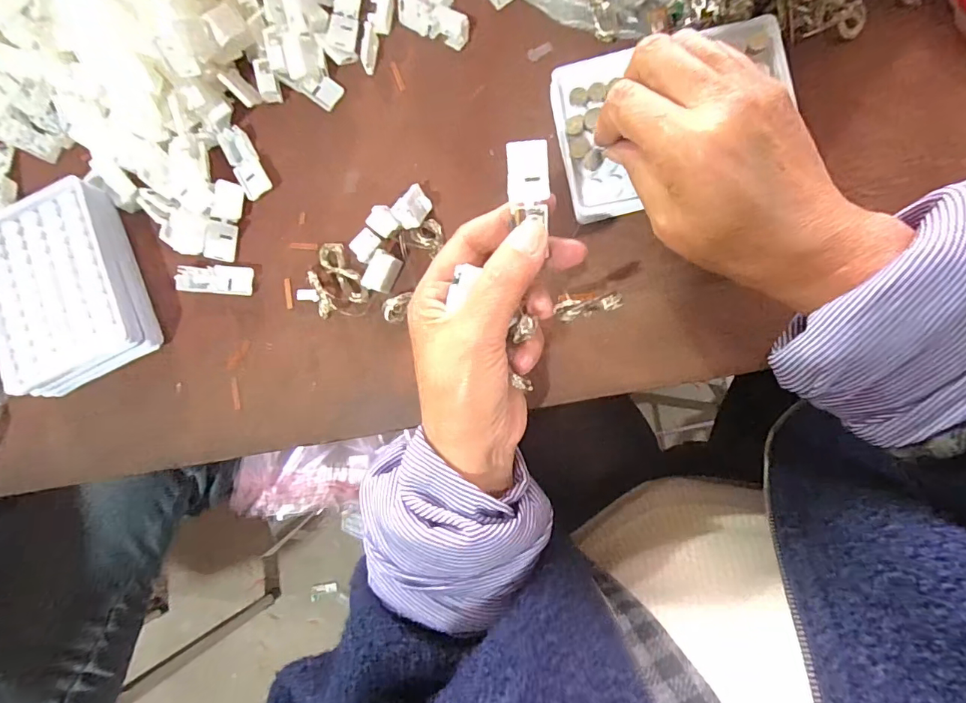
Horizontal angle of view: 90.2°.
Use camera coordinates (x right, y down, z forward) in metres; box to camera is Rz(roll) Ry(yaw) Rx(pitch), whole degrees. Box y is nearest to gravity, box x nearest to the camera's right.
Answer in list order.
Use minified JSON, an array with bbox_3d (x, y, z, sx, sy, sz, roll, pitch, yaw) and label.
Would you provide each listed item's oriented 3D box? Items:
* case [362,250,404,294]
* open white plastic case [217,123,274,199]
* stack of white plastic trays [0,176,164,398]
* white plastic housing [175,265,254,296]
[{"bbox_3d":[-0.068,-0.053,0.325,0.015,0.016,0.027,34,93,9],"label":"case"},{"bbox_3d":[-0.175,-0.139,0.354,0.020,0.009,0.056,-31,83,5],"label":"open white plastic case"},{"bbox_3d":[-0.300,-0.045,0.347,0.102,0.040,0.147,-25,84,6],"label":"stack of white plastic trays"},{"bbox_3d":[-0.195,-0.053,0.350,0.057,0.008,0.020,5,87,8],"label":"white plastic housing"}]

